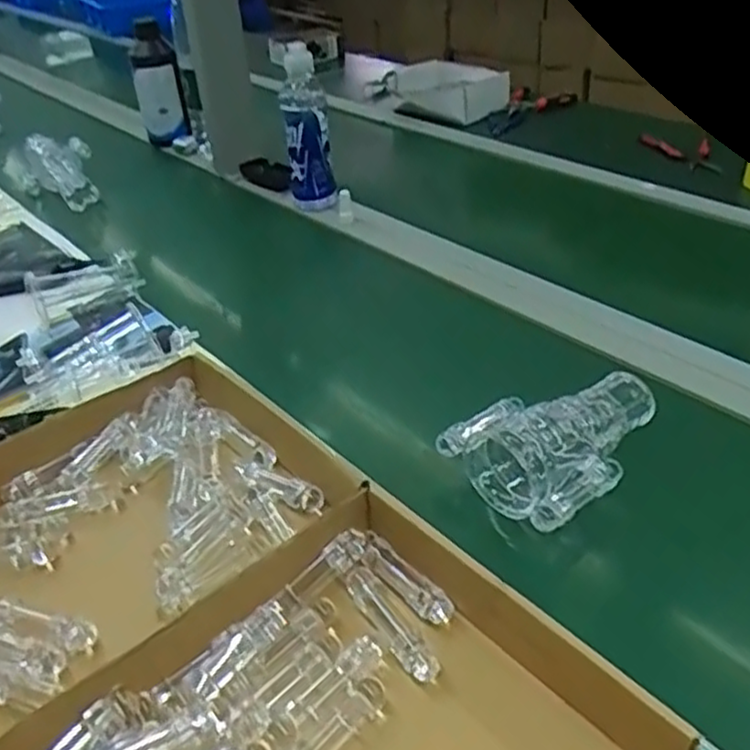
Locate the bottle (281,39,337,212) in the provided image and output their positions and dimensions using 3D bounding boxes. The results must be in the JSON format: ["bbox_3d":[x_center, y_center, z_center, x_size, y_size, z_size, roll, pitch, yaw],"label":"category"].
[{"bbox_3d":[-0.104,-0.363,1.094,0.068,0.220,0.081,-2,37,4],"label":"bottle"}]

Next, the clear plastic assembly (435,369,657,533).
[{"bbox_3d":[0.166,0.050,0.627,0.182,0.057,0.128,-25,41,-25],"label":"clear plastic assembly"}]

